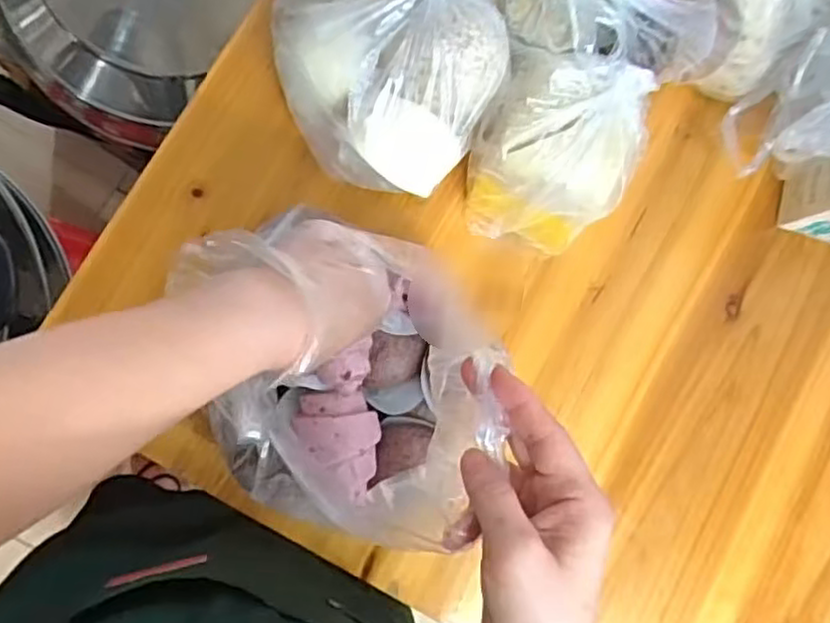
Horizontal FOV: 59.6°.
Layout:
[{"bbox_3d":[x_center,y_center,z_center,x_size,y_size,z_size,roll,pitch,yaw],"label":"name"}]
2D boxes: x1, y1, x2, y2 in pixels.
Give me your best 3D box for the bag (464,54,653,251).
[{"bbox_3d":[0.106,-0.121,0.582,0.120,0.133,0.122,18,86,-6],"label":"bag"}]

